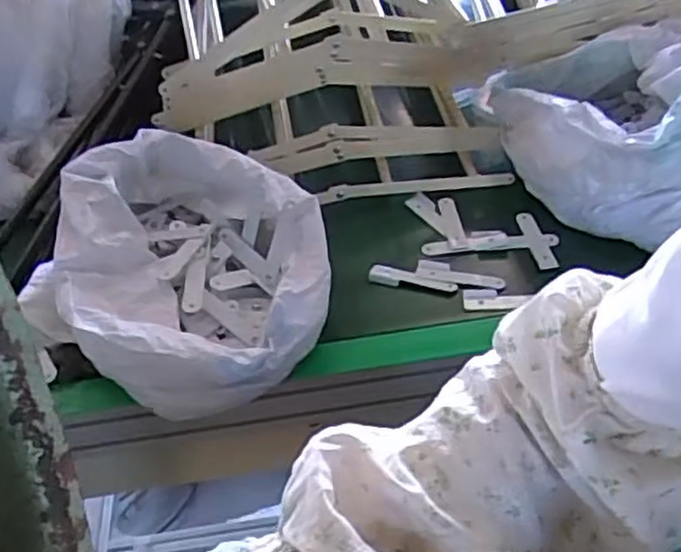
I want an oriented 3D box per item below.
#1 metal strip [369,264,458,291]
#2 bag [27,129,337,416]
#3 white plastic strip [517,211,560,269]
[{"bbox_3d":[0.078,0.005,0.792,0.097,0.009,0.020,11,47,18],"label":"metal strip"},{"bbox_3d":[-0.158,-0.015,0.735,0.297,0.122,0.274,19,50,25],"label":"bag"},{"bbox_3d":[0.226,-0.042,0.830,0.021,0.005,0.093,-11,44,-3],"label":"white plastic strip"}]

